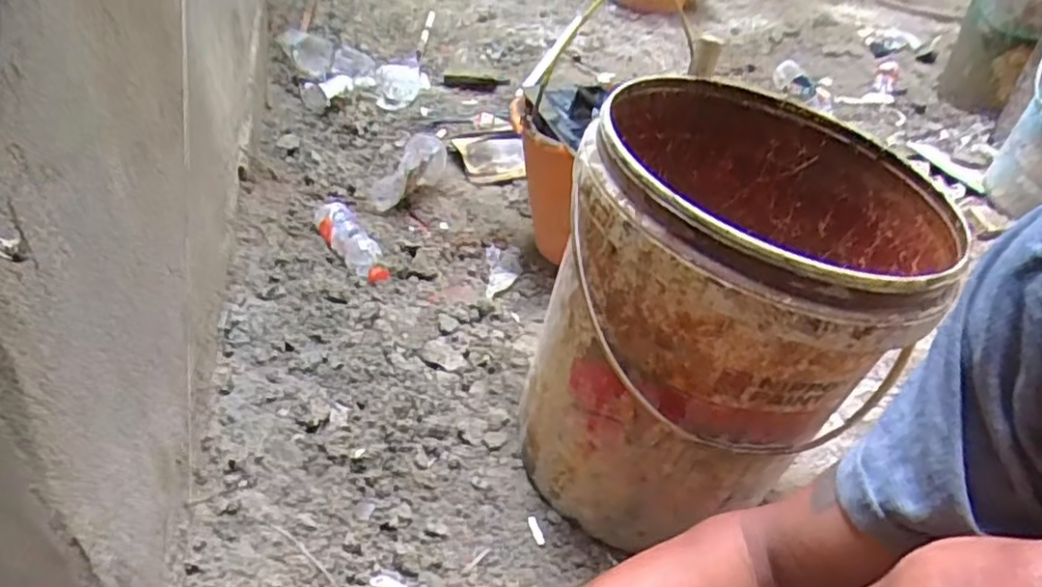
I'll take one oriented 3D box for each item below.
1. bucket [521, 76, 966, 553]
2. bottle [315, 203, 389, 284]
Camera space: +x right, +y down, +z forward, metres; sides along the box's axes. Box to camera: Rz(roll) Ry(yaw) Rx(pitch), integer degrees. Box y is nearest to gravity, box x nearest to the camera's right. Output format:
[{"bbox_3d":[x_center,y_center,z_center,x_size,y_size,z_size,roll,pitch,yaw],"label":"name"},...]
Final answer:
[{"bbox_3d":[0.185,0.029,0.658,0.276,0.361,0.300,3,39,-3],"label":"bucket"},{"bbox_3d":[-0.230,-0.073,0.968,0.057,0.040,0.151,-26,64,-38],"label":"bottle"}]

